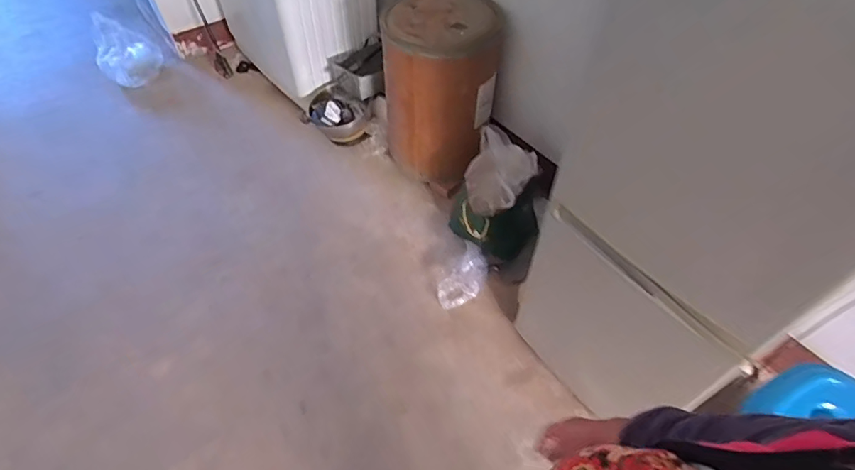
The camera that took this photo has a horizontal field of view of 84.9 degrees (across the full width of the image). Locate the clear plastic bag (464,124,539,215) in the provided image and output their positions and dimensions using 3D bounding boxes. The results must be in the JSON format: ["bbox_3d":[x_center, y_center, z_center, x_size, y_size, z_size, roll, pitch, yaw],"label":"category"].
[{"bbox_3d":[0.261,-0.224,1.671,0.228,0.177,0.303,12,52,9],"label":"clear plastic bag"}]

